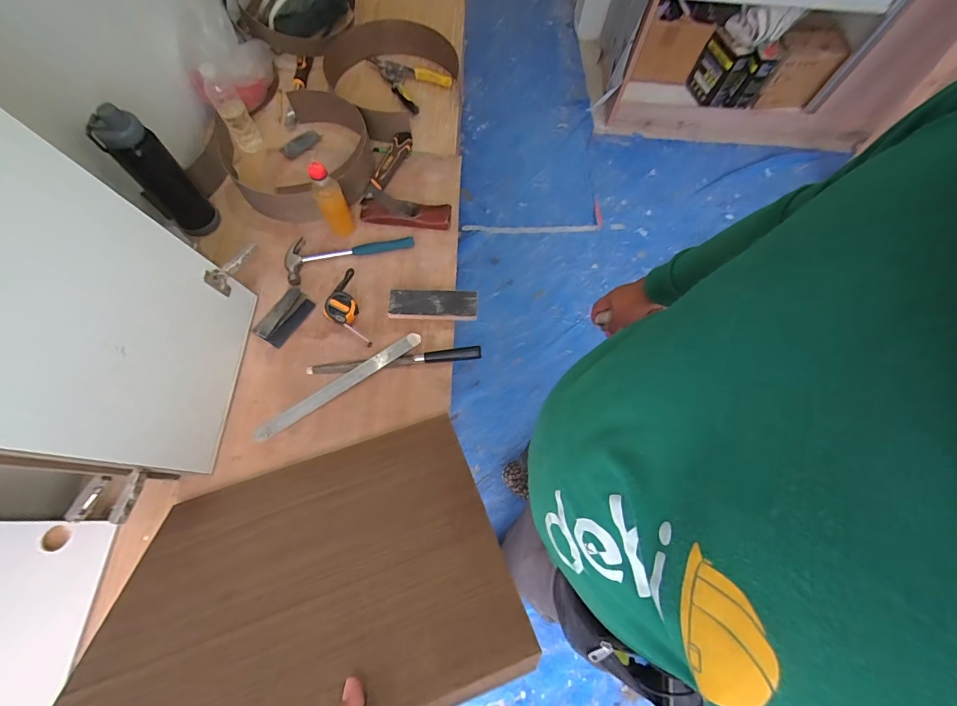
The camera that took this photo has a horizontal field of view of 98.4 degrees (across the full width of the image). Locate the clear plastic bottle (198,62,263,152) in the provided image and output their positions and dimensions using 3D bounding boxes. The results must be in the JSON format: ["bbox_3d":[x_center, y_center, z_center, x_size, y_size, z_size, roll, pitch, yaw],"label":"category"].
[{"bbox_3d":[-0.545,-0.537,0.920,0.057,0.178,0.072,-29,73,-12],"label":"clear plastic bottle"}]

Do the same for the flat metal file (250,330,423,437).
[{"bbox_3d":[-0.255,0.059,0.768,0.336,0.007,0.029,-34,70,-12],"label":"flat metal file"}]

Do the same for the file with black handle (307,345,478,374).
[{"bbox_3d":[-0.160,0.012,0.787,0.329,0.020,0.026,-4,69,-4],"label":"file with black handle"}]

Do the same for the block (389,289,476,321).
[{"bbox_3d":[-0.091,-0.097,0.829,0.173,0.025,0.060,2,69,-1],"label":"block"}]

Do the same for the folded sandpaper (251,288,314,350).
[{"bbox_3d":[-0.382,-0.078,0.797,0.068,0.034,0.117,30,71,9],"label":"folded sandpaper"}]

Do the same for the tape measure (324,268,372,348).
[{"bbox_3d":[-0.269,-0.093,0.815,0.068,0.034,0.177,-16,71,-8],"label":"tape measure"}]

